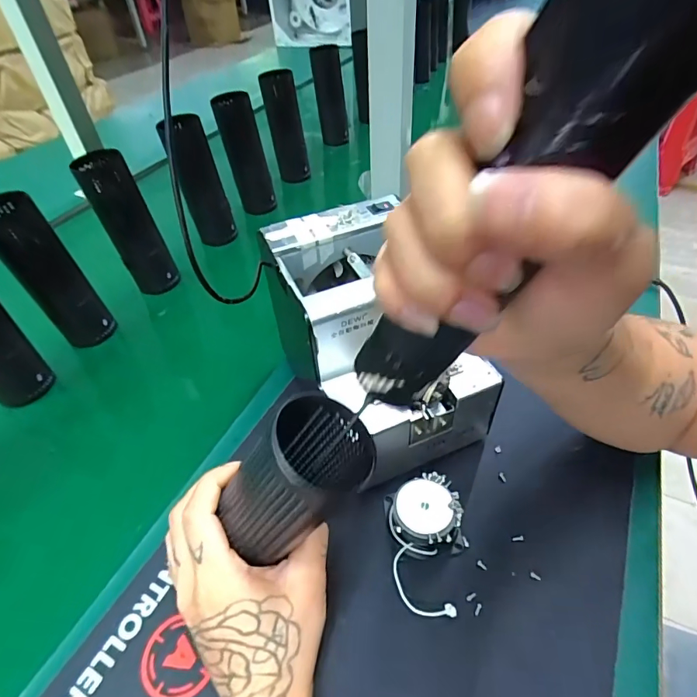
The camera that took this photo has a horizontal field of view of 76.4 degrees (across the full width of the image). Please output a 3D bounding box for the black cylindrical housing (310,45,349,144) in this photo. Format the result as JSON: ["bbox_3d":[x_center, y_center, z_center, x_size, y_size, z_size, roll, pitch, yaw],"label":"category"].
[{"bbox_3d":[-0.036,-0.475,0.838,0.062,0.160,0.053,-4,45,-2],"label":"black cylindrical housing"}]

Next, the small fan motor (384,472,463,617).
[{"bbox_3d":[0.055,0.132,0.308,0.053,0.024,0.090,-2,44,0],"label":"small fan motor"}]

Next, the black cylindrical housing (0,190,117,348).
[{"bbox_3d":[-0.311,-0.075,0.465,0.058,0.158,0.047,-37,52,-27],"label":"black cylindrical housing"}]

